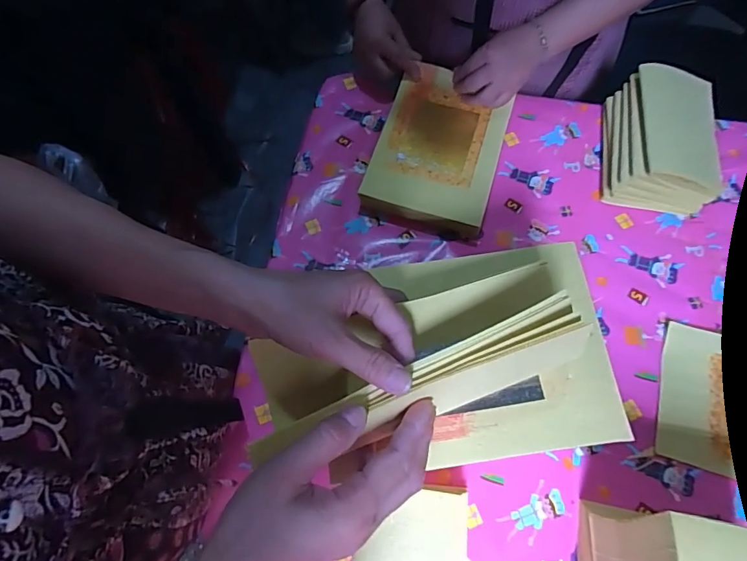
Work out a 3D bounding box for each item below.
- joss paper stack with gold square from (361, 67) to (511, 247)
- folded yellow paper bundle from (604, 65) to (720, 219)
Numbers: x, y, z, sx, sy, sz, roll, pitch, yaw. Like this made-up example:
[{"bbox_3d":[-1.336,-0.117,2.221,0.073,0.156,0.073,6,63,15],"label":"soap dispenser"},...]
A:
[{"bbox_3d":[0.085,-0.171,0.636,0.166,0.066,0.233,17,71,6],"label":"joss paper stack with gold square"},{"bbox_3d":[0.377,-0.181,0.612,0.120,0.101,0.166,7,70,3],"label":"folded yellow paper bundle"}]

